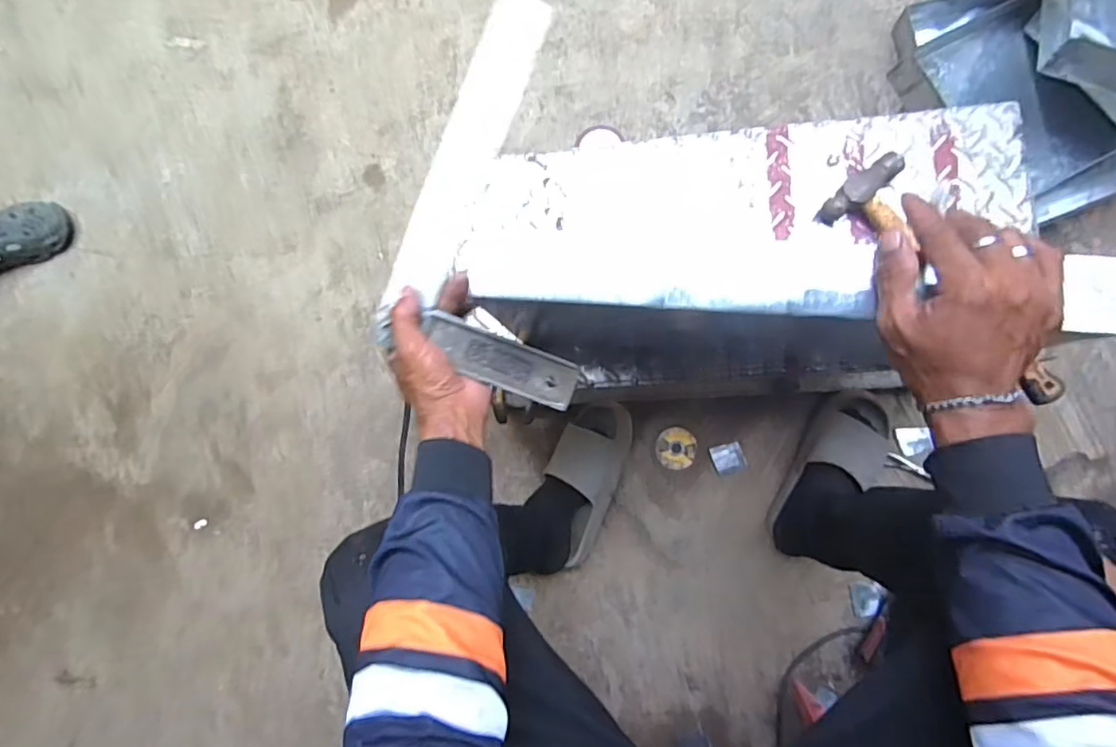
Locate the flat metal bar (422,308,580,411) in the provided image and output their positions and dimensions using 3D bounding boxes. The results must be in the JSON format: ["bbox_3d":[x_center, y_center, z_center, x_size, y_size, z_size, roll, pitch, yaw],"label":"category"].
[{"bbox_3d":[-0.052,-0.012,0.517,0.142,0.009,0.046,25,88,-7],"label":"flat metal bar"}]

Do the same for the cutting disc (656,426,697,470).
[{"bbox_3d":[0.197,0.124,0.940,0.066,0.005,0.068,-5,84,6],"label":"cutting disc"}]

